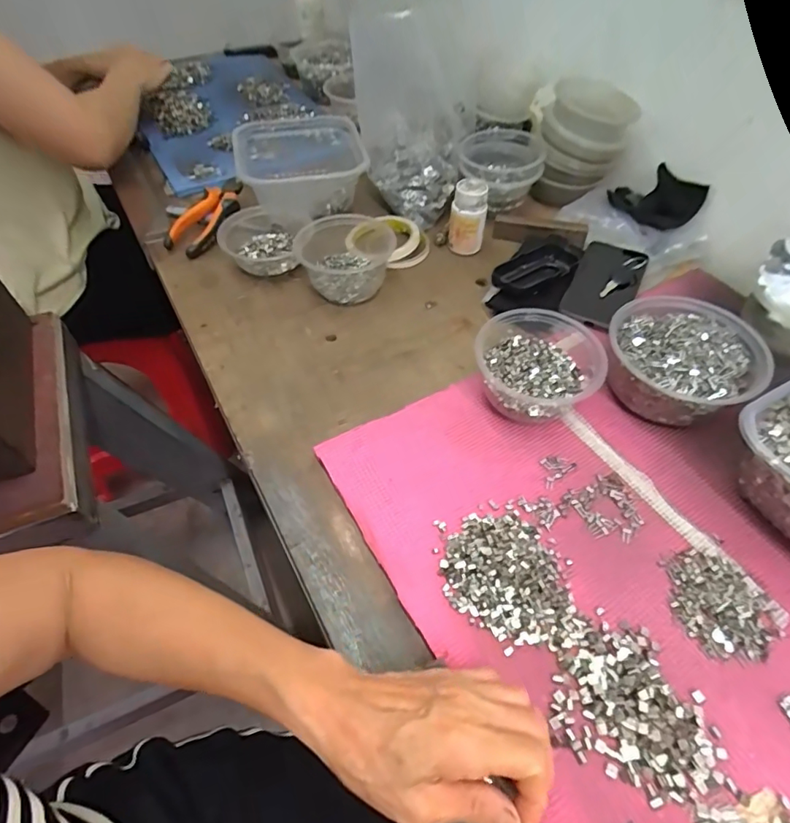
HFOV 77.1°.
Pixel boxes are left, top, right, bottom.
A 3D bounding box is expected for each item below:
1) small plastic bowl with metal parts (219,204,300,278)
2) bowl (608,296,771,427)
[{"bbox_3d":[-0.175,-0.212,0.629,0.090,0.051,0.097,0,52,0],"label":"small plastic bowl with metal parts"},{"bbox_3d":[0.273,-0.048,0.475,0.133,0.067,0.128,0,52,0],"label":"bowl"}]

